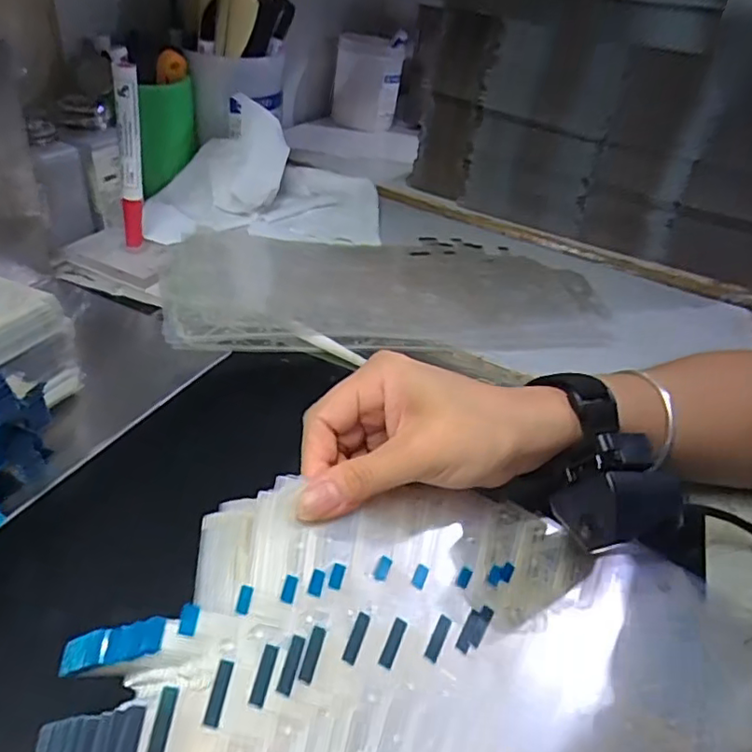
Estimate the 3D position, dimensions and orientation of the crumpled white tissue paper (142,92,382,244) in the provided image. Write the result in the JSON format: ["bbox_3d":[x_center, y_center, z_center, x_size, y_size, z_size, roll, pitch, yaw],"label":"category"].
[{"bbox_3d":[-0.108,-0.204,0.587,0.242,0.089,0.150,-5,39,-19],"label":"crumpled white tissue paper"}]

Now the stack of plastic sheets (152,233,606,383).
[{"bbox_3d":[0.016,-0.078,0.515,0.373,0.022,0.206,1,38,-11],"label":"stack of plastic sheets"}]

